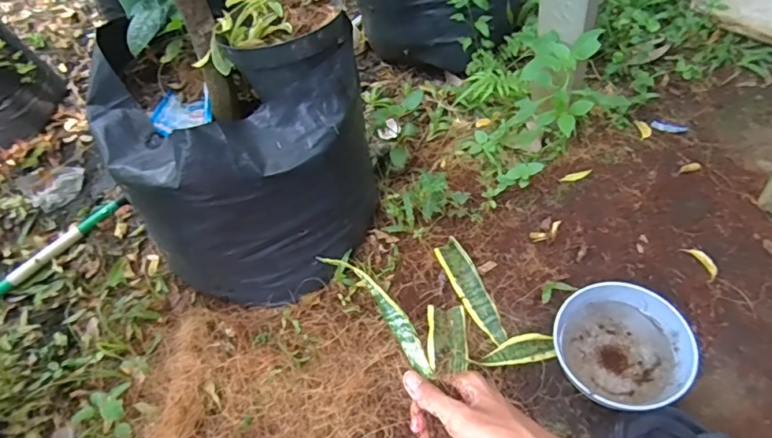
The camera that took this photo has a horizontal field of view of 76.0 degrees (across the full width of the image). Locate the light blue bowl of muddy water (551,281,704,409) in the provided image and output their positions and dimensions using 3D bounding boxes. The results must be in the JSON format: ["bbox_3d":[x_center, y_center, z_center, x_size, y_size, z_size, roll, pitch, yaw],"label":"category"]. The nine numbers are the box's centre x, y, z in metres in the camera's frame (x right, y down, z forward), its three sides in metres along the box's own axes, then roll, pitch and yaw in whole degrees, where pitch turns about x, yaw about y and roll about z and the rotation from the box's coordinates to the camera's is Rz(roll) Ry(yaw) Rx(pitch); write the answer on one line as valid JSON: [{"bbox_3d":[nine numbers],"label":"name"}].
[{"bbox_3d":[0.273,0.157,0.583,0.144,0.067,0.141,-4,56,6],"label":"light blue bowl of muddy water"}]

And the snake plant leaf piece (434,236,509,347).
[{"bbox_3d":[0.119,0.095,0.686,0.039,0.016,0.166,-22,56,-7],"label":"snake plant leaf piece"}]

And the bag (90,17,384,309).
[{"bbox_3d":[-0.195,-0.091,0.681,0.320,0.316,0.311,-36,58,-15],"label":"bag"}]

